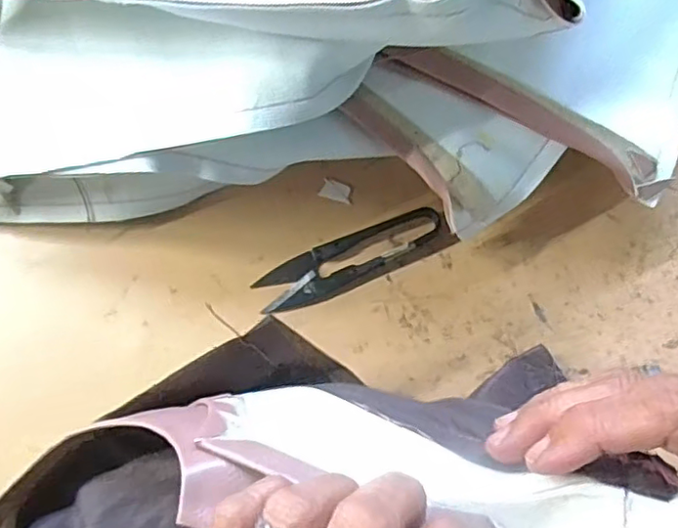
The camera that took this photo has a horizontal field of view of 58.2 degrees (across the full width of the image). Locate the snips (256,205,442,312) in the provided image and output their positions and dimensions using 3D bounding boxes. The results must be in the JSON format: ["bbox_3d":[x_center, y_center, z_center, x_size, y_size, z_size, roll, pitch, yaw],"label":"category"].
[{"bbox_3d":[0.006,-0.003,0.311,0.097,0.007,0.026,-26,77,-6],"label":"snips"}]

